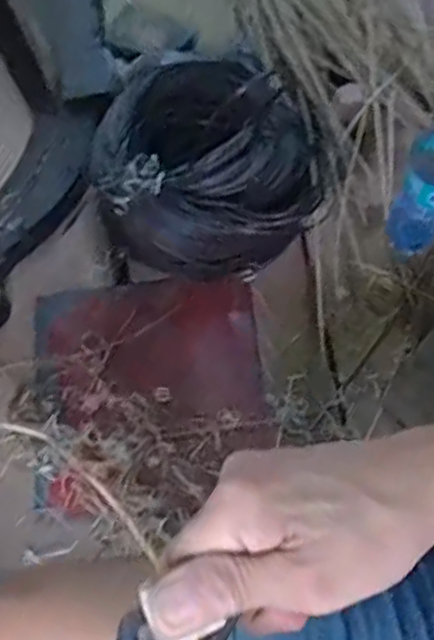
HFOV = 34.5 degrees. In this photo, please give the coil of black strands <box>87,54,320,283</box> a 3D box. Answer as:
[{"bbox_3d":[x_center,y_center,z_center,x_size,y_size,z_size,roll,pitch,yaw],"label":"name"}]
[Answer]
[{"bbox_3d":[-0.014,-0.230,0.980,0.294,0.139,0.307,3,67,5],"label":"coil of black strands"}]

